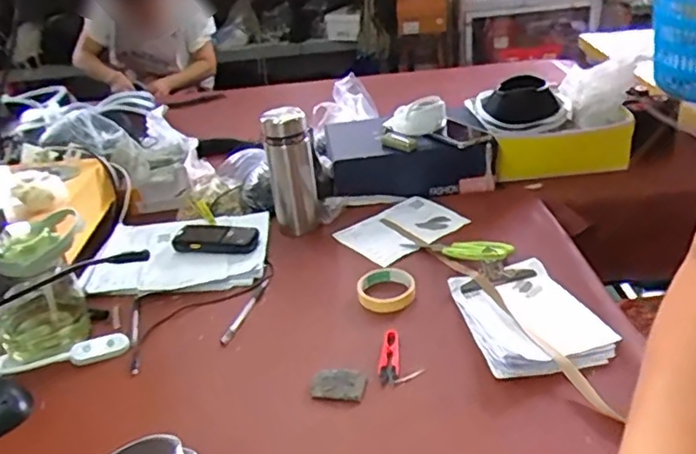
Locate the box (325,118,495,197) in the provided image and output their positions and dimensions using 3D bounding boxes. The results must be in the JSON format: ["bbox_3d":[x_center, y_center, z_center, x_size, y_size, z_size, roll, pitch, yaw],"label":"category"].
[{"bbox_3d":[0.116,-0.141,1.254,0.305,0.112,0.184,-7,31,-2],"label":"box"}]

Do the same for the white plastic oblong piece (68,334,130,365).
[{"bbox_3d":[-0.358,0.176,0.885,0.081,0.031,0.011,-16,-2,-18],"label":"white plastic oblong piece"}]

